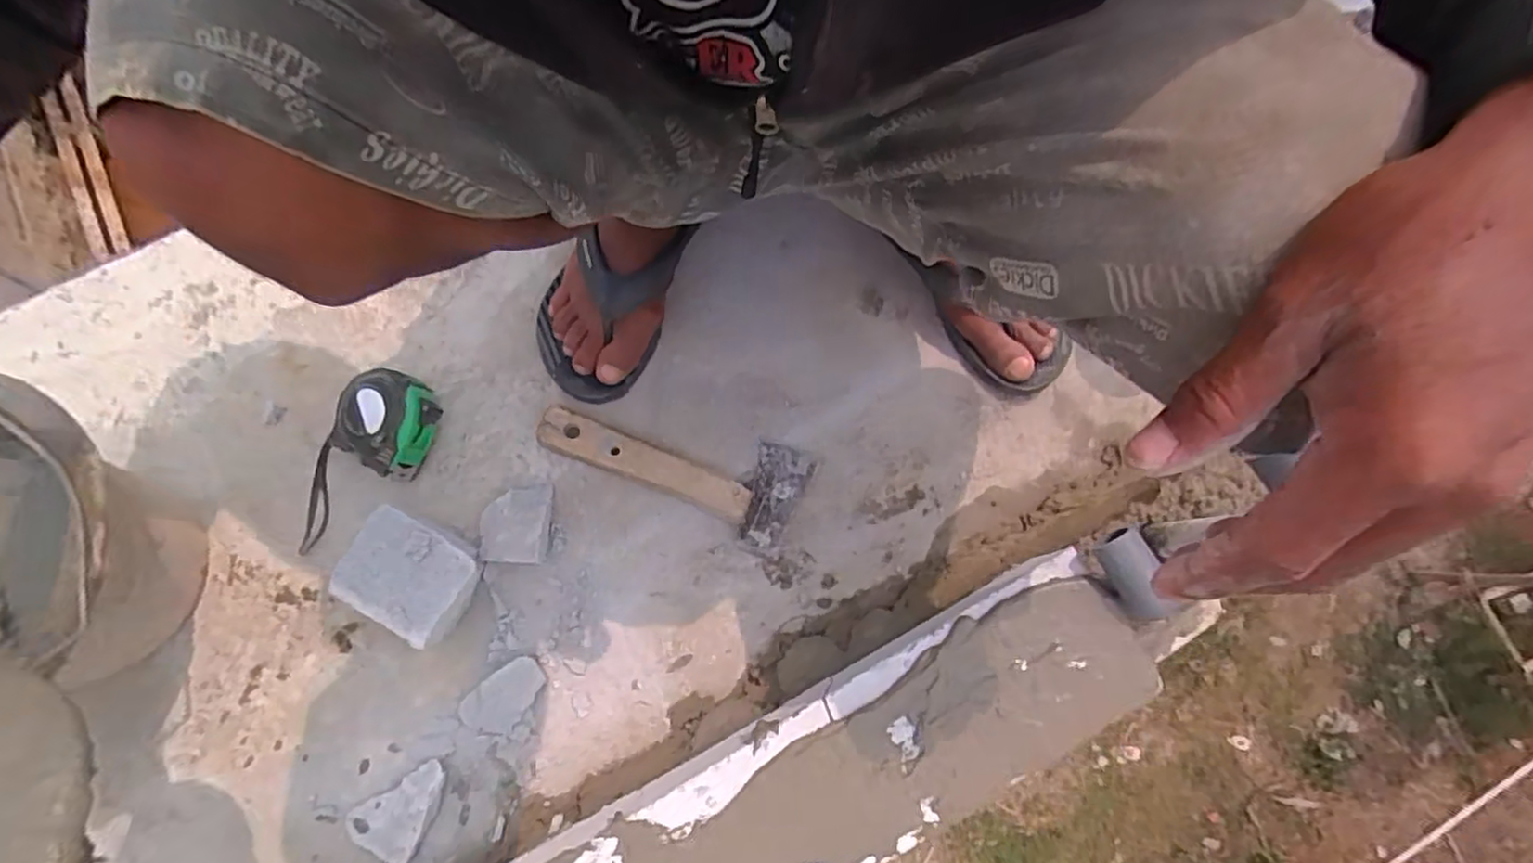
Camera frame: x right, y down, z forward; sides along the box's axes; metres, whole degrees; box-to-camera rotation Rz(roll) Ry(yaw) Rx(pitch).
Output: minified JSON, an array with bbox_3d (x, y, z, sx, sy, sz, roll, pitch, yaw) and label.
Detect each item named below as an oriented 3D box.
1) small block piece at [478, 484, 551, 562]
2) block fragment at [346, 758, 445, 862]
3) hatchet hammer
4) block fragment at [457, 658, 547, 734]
[{"bbox_3d":[-0.210,0.077,0.549,0.056,0.029,0.065,-2,75,0],"label":"small block piece"},{"bbox_3d":[-0.276,0.279,0.499,0.056,0.015,0.072,27,77,8],"label":"block fragment"},{"bbox_3d":[-0.077,0.020,0.567,0.220,0.028,0.088,24,77,7],"label":"hatchet hammer"},{"bbox_3d":[-0.205,0.208,0.518,0.067,0.011,0.040,-38,78,-8],"label":"block fragment"}]

